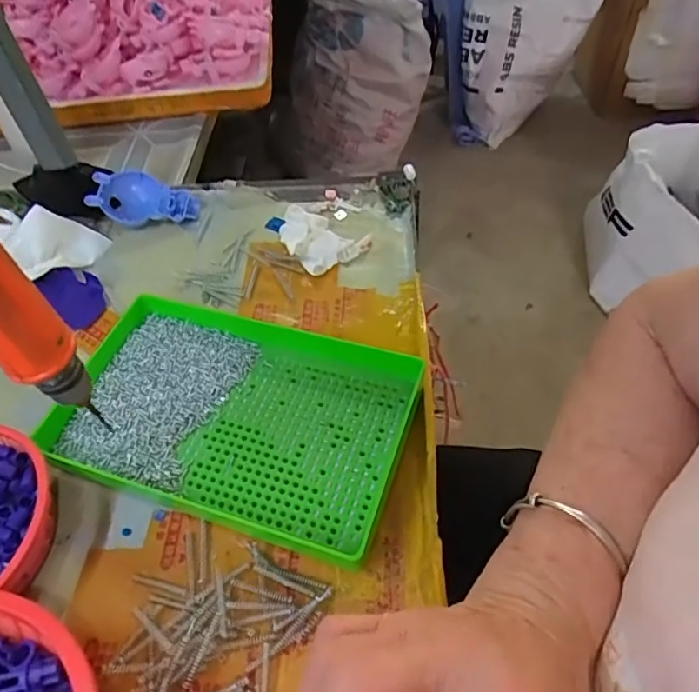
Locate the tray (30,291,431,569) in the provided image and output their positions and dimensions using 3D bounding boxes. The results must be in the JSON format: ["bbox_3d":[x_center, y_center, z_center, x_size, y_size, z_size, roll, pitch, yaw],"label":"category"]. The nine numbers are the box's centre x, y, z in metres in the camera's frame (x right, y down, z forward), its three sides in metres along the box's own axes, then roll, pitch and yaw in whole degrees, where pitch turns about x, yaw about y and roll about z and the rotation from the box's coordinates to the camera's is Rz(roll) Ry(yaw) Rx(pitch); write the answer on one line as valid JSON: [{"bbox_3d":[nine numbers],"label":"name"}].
[{"bbox_3d":[-0.085,0.047,0.407,0.247,0.032,0.154,14,54,16],"label":"tray"}]

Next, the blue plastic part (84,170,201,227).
[{"bbox_3d":[-0.204,-0.145,0.564,0.101,0.035,0.050,9,53,-5],"label":"blue plastic part"}]

